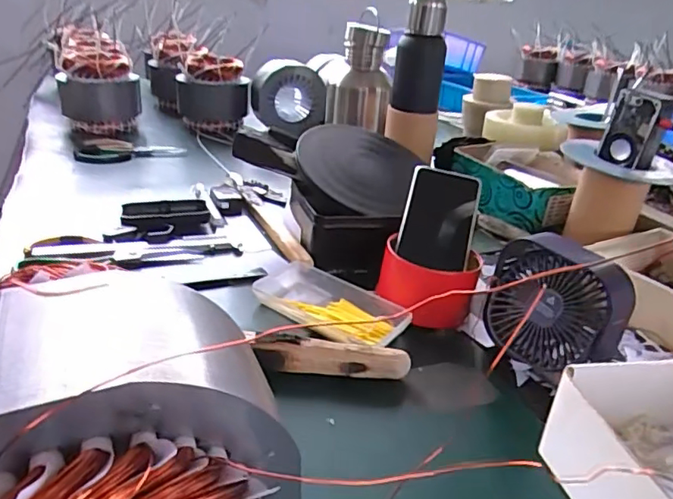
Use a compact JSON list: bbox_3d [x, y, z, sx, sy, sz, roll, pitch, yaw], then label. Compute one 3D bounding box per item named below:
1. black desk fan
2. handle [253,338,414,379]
[{"bbox_3d":[0.198,0.056,0.502,0.121,0.112,0.068,23,33,31],"label":"black desk fan"},{"bbox_3d":[-0.003,0.095,0.476,0.132,0.023,0.020,4,28,-1],"label":"handle"}]

